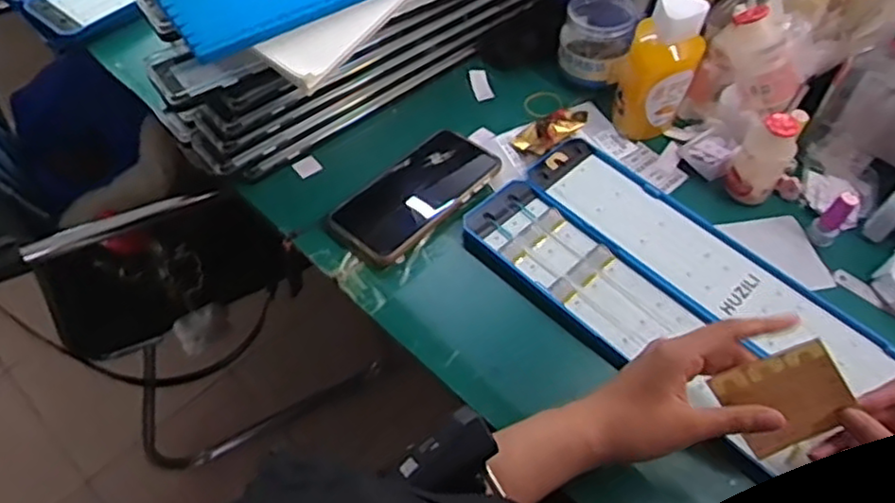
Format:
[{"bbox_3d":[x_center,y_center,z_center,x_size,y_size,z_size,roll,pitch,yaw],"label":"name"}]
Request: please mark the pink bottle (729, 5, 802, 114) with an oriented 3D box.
[{"bbox_3d":[0.308,-0.187,0.661,0.049,0.103,0.055,-36,20,-26],"label":"pink bottle"}]

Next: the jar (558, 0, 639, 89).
[{"bbox_3d":[0.161,-0.231,0.749,0.074,0.070,0.078,2,55,-3],"label":"jar"}]

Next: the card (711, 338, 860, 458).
[{"bbox_3d":[0.233,0.101,0.467,0.074,0.008,0.060,-30,88,19],"label":"card"}]

